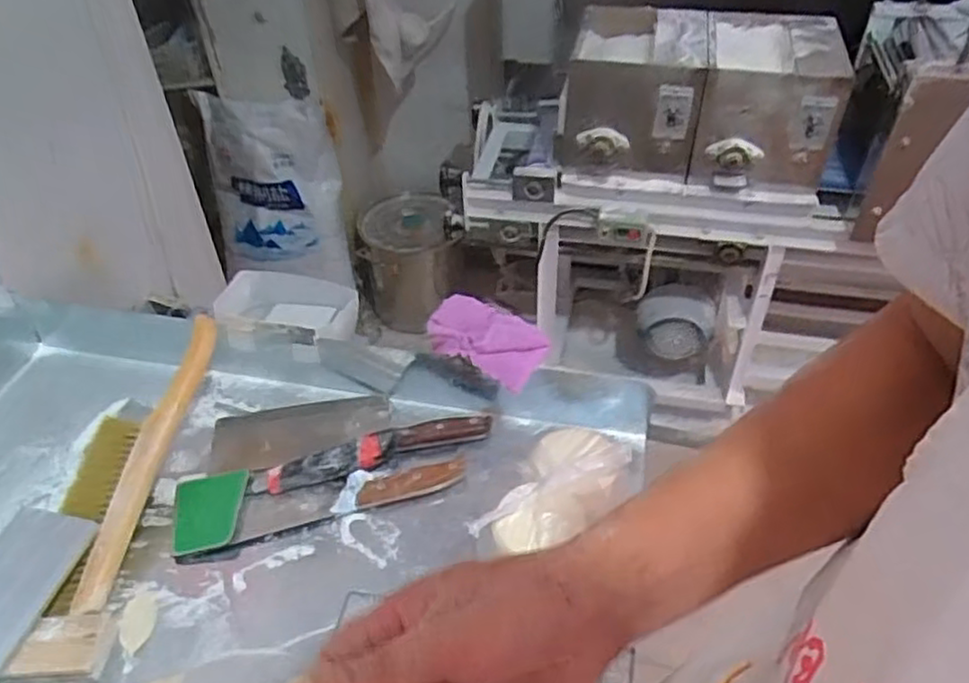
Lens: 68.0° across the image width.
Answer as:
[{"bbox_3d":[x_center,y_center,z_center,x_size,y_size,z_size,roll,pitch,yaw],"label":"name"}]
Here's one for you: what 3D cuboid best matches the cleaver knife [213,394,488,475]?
[{"bbox_3d":[-0.157,0.105,0.852,0.324,0.044,0.103,-5,45,-2],"label":"cleaver knife"}]

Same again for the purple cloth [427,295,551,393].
[{"bbox_3d":[0.004,-0.005,0.828,0.138,0.031,0.081,28,51,27],"label":"purple cloth"}]

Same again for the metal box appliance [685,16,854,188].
[{"bbox_3d":[0.571,-0.506,1.483,0.263,0.226,0.333,7,44,9],"label":"metal box appliance"}]

